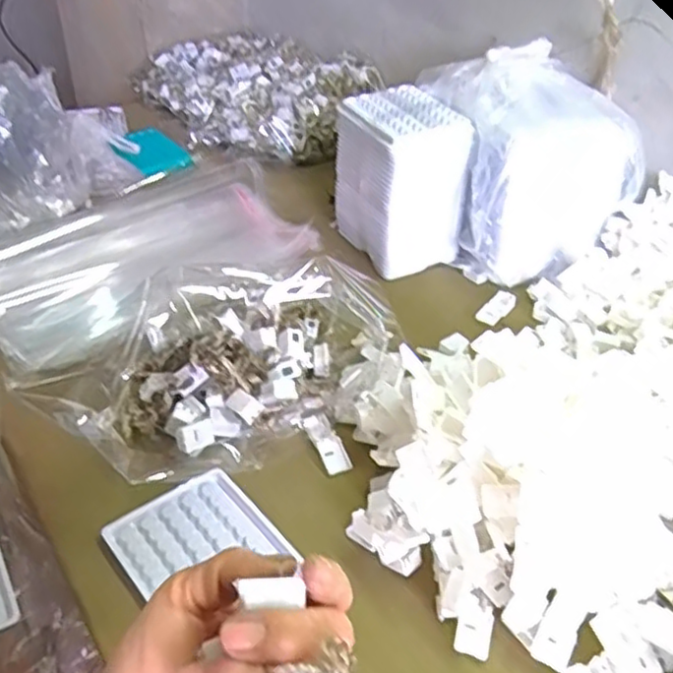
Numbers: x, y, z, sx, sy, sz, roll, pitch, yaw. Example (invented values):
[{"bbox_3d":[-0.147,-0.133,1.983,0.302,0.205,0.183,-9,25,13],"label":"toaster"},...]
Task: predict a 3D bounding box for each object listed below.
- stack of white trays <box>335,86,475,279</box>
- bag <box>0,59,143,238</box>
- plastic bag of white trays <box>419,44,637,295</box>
[{"bbox_3d":[0.067,-0.167,0.744,0.098,0.160,0.123,-13,39,-18],"label":"stack of white trays"},{"bbox_3d":[-0.365,-0.243,0.811,0.233,0.156,0.104,-29,46,-34],"label":"bag"},{"bbox_3d":[0.200,-0.184,0.733,0.162,0.190,0.175,-7,37,-11],"label":"plastic bag of white trays"}]

